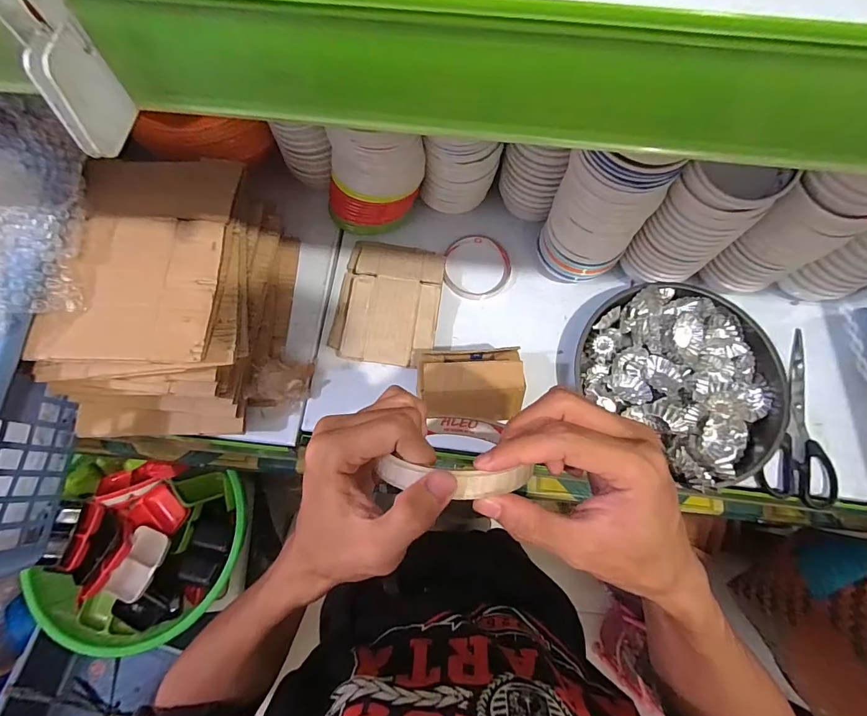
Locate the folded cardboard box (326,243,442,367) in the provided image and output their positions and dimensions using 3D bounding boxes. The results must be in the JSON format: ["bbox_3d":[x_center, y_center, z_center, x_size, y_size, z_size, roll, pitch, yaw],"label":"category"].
[{"bbox_3d":[-0.051,-0.065,0.467,0.114,0.031,0.151,8,73,1],"label":"folded cardboard box"}]

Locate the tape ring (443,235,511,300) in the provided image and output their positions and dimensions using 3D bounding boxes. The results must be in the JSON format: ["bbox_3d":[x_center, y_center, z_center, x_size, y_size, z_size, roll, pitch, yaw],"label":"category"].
[{"bbox_3d":[0.053,-0.112,0.495,0.080,0.016,0.082,0,73,-1],"label":"tape ring"}]

